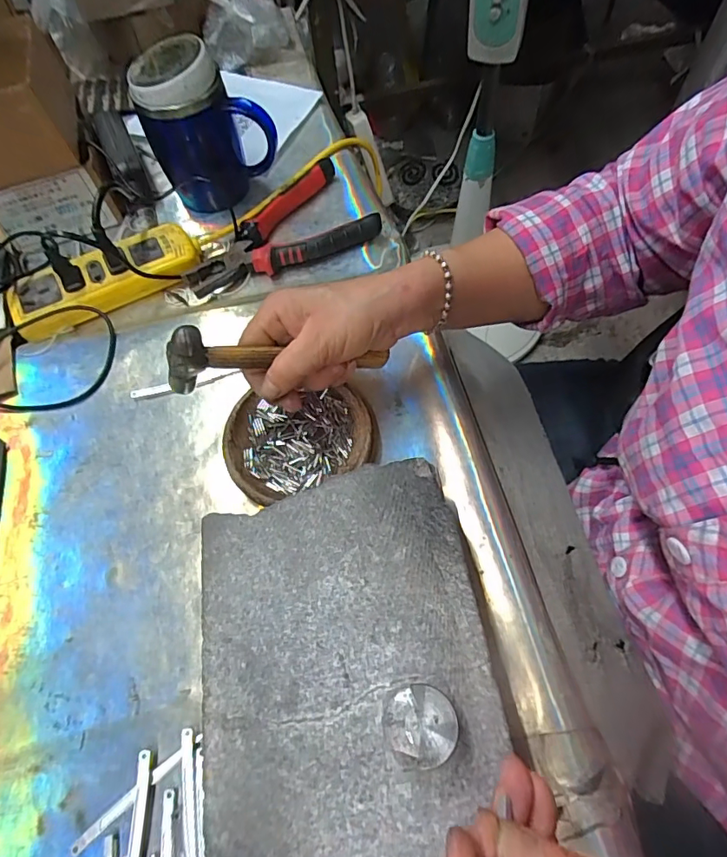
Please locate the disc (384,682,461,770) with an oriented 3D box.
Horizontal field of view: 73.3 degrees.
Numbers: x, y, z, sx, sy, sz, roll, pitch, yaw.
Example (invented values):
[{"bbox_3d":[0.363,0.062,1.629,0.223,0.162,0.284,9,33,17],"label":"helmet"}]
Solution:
[{"bbox_3d":[0.027,0.144,0.238,0.033,0.021,0.033,-1,62,3],"label":"disc"}]

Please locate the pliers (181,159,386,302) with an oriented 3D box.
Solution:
[{"bbox_3d":[-0.095,-0.206,0.501,0.196,0.023,0.113,-25,64,-10],"label":"pliers"}]

